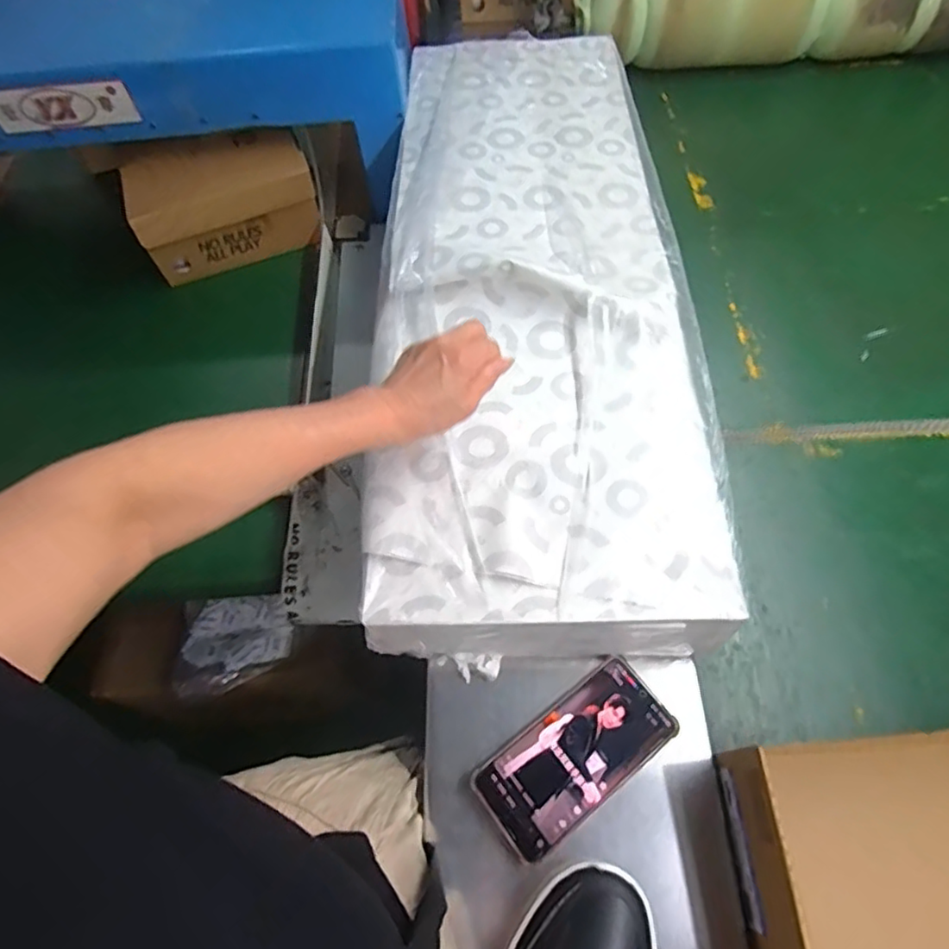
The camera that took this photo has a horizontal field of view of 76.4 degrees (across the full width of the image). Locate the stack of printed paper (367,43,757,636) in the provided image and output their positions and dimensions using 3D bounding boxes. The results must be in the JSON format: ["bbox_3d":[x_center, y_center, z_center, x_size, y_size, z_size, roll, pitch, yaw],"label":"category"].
[{"bbox_3d":[0.057,-0.233,0.688,0.312,0.088,0.839,-3,60,2],"label":"stack of printed paper"}]

